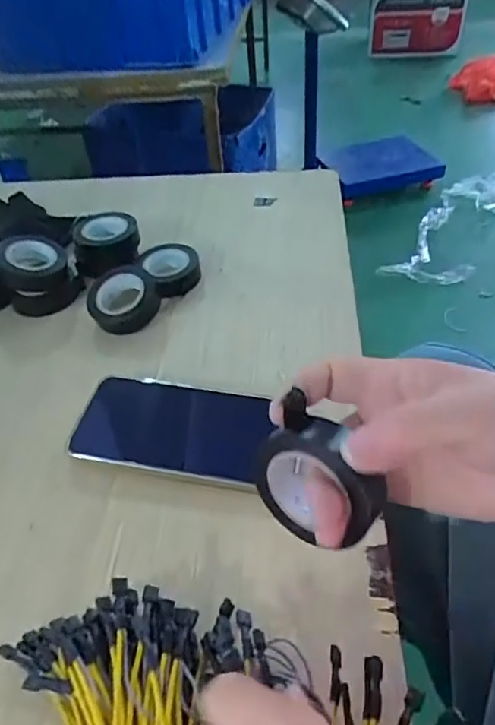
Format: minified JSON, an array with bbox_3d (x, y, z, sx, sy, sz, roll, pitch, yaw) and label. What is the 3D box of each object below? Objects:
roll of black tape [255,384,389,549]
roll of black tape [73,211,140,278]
[{"bbox_3d":[0.032,0.057,0.262,0.060,0.061,0.019,38,40,14],"label":"roll of black tape"},{"bbox_3d":[-0.141,-0.123,0.557,0.063,0.035,0.063,-11,45,-4],"label":"roll of black tape"}]

